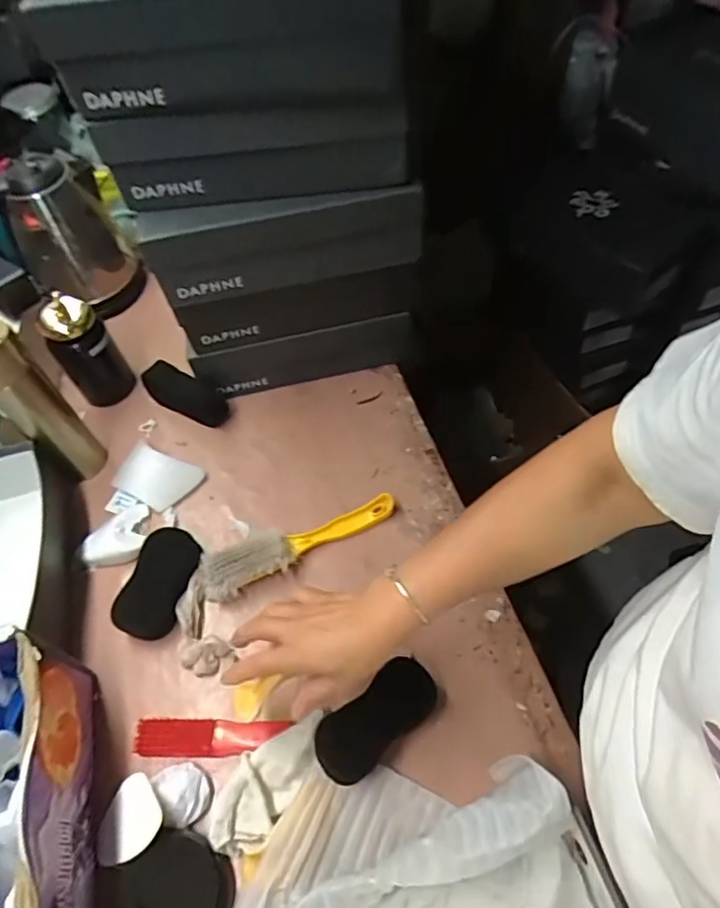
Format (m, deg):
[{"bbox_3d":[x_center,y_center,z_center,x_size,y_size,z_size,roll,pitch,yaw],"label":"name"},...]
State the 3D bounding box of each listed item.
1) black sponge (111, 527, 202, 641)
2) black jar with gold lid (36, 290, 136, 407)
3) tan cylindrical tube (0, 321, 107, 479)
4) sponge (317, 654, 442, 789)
[{"bbox_3d":[-0.228,0.147,0.672,0.063,0.036,0.122,9,58,11],"label":"black sponge"},{"bbox_3d":[-0.364,-0.138,0.780,0.070,0.160,0.075,-2,57,4],"label":"black jar with gold lid"},{"bbox_3d":[-0.382,-0.054,0.690,0.055,0.234,0.054,-2,57,4],"label":"tan cylindrical tube"},{"bbox_3d":[0.016,0.261,0.580,0.132,0.027,0.058,-36,61,-17],"label":"sponge"}]

